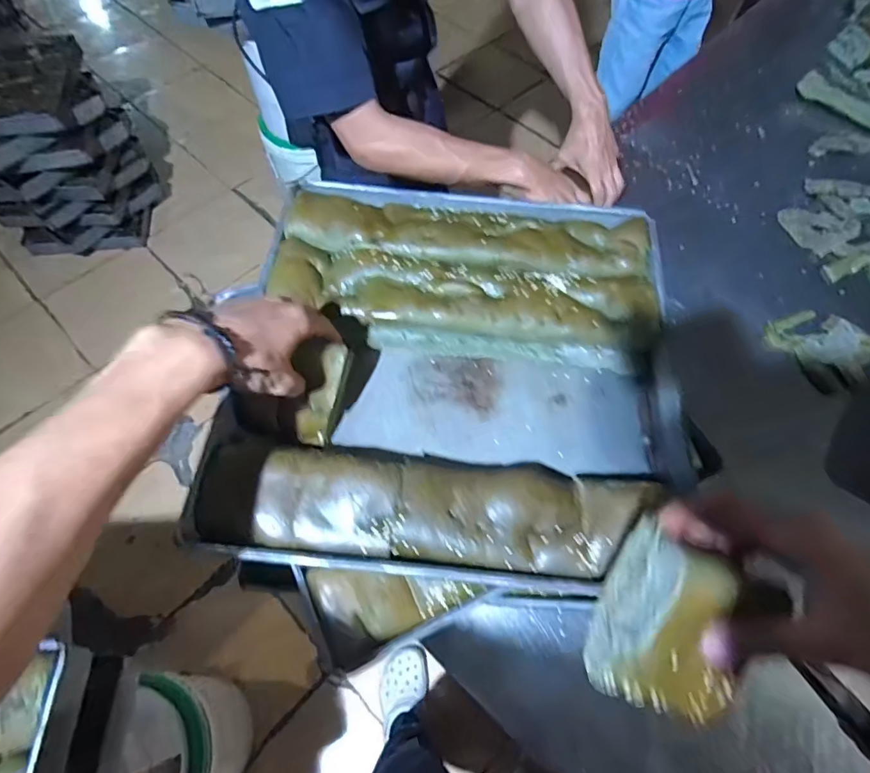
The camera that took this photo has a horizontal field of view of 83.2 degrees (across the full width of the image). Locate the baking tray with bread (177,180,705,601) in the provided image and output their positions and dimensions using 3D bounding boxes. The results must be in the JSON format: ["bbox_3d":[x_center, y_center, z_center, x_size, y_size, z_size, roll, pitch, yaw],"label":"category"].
[{"bbox_3d":[0.023,-0.027,0.489,0.401,0.070,0.404,5,63,1],"label":"baking tray with bread"}]

